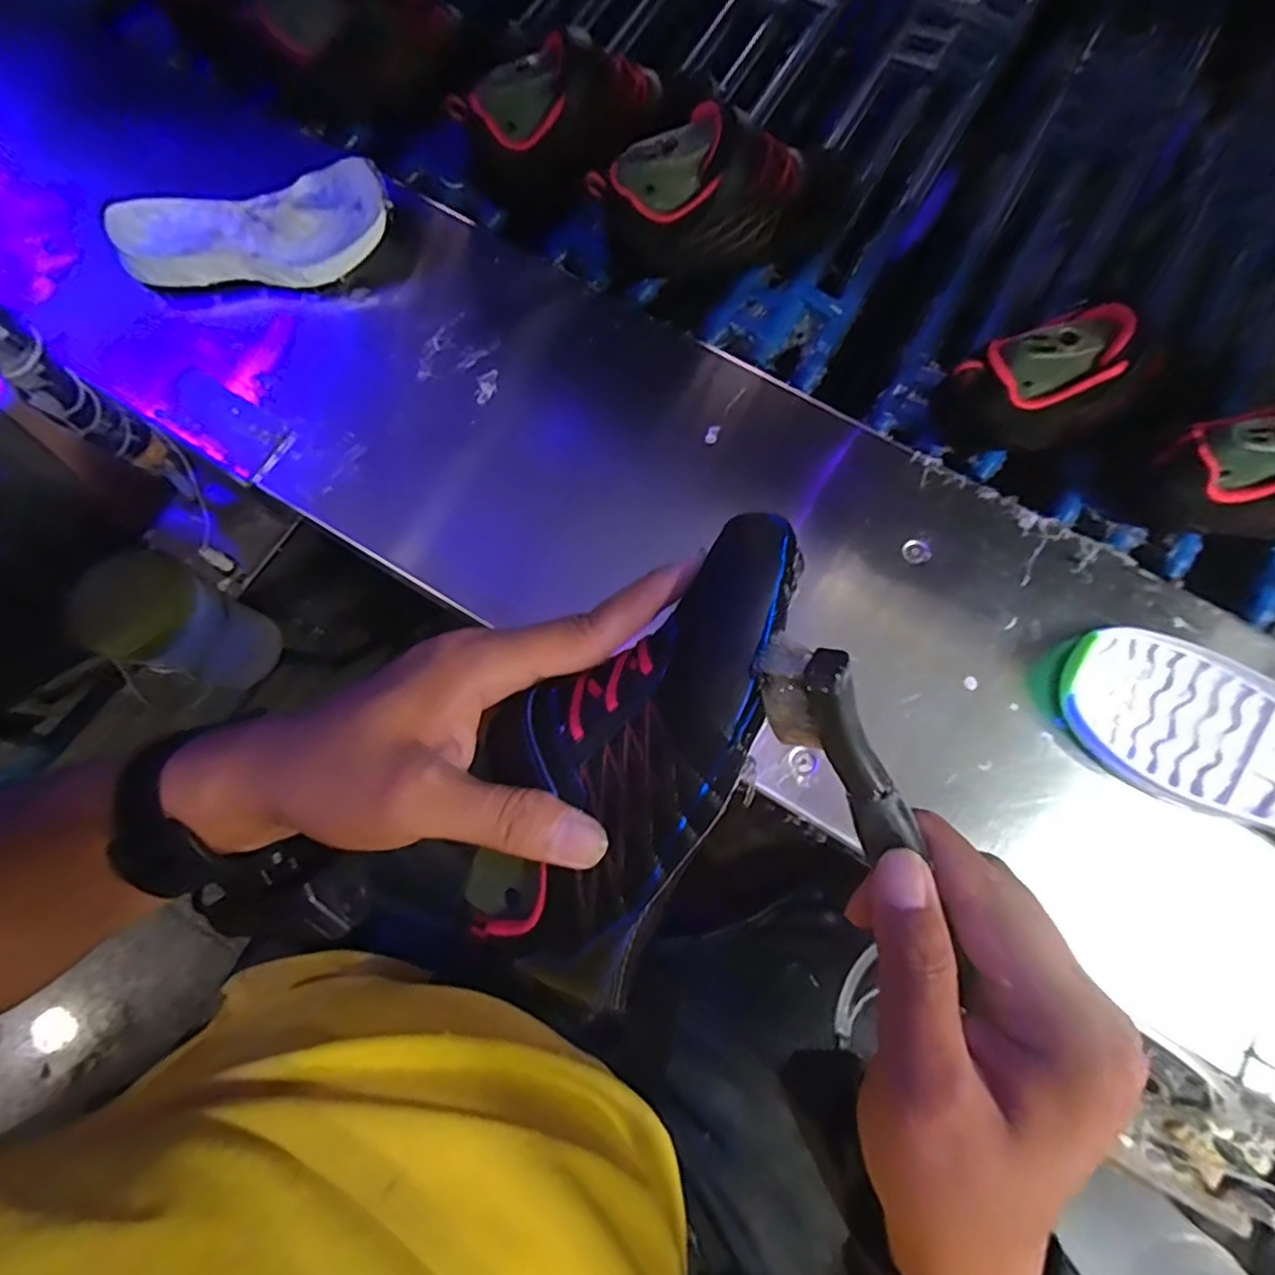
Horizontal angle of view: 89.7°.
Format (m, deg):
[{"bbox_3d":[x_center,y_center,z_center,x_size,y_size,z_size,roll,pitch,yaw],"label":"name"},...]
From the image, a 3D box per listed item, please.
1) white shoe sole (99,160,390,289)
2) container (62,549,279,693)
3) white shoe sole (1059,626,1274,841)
[{"bbox_3d":[-0.251,-0.272,0.430,0.178,0.037,0.074,-8,76,2],"label":"white shoe sole"},{"bbox_3d":[-0.334,-0.010,0.469,0.080,0.113,0.070,20,79,8],"label":"container"},{"bbox_3d":[0.354,0.072,0.357,0.242,0.022,0.087,28,80,10],"label":"white shoe sole"}]

